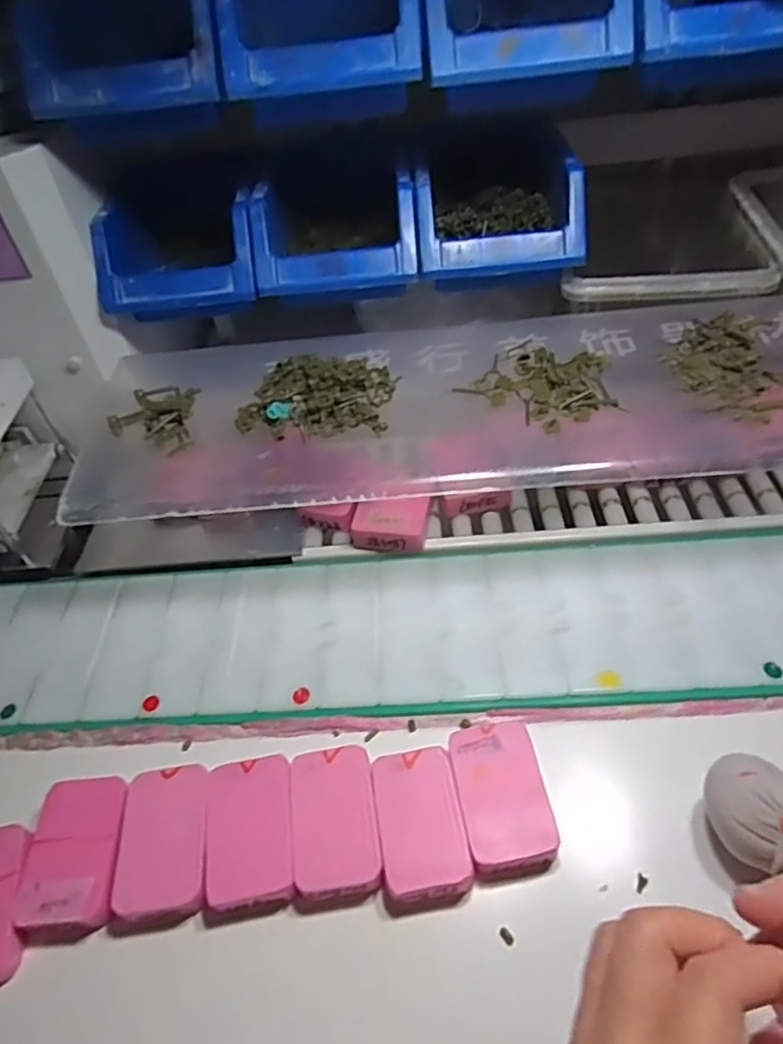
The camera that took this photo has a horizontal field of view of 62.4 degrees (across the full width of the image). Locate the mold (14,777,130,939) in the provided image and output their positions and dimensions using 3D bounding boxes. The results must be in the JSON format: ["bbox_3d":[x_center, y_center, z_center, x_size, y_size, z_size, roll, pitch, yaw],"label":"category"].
[{"bbox_3d":[-0.169,0.179,0.351,0.048,0.019,0.073,-9,44,-1],"label":"mold"}]

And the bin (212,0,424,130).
[{"bbox_3d":[-0.047,-0.332,0.427,0.126,0.072,0.143,-8,47,0],"label":"bin"}]

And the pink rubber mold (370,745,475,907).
[{"bbox_3d":[0.016,0.159,0.341,0.044,0.015,0.072,-10,45,-2],"label":"pink rubber mold"}]

